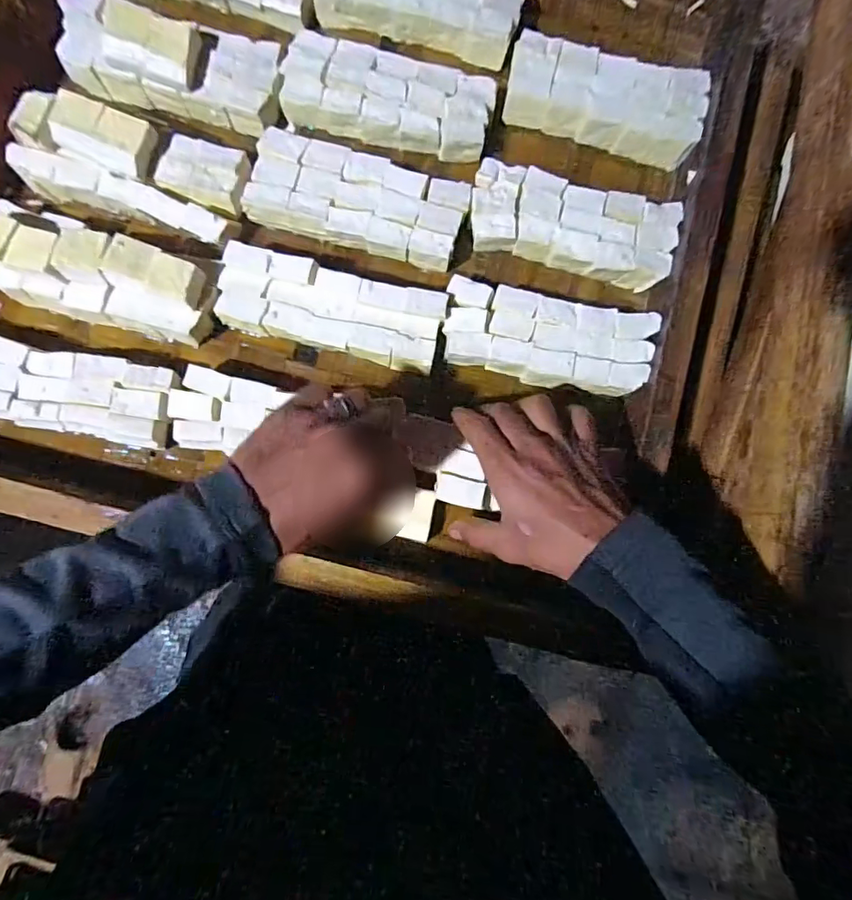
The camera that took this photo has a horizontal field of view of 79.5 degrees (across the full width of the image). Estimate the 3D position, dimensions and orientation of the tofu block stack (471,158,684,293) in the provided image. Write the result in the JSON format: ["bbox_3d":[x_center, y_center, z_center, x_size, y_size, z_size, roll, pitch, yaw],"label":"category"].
[{"bbox_3d":[0.120,-0.184,0.424,0.166,0.028,0.068,15,84,-1],"label":"tofu block stack"}]

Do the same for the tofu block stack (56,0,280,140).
[{"bbox_3d":[-0.212,-0.318,0.415,0.180,0.043,0.073,15,84,-1],"label":"tofu block stack"}]

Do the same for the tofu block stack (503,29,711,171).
[{"bbox_3d":[0.154,-0.300,0.438,0.164,0.032,0.073,11,84,-2],"label":"tofu block stack"}]

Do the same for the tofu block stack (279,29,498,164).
[{"bbox_3d":[-0.032,-0.291,0.426,0.169,0.028,0.064,13,84,-2],"label":"tofu block stack"}]

